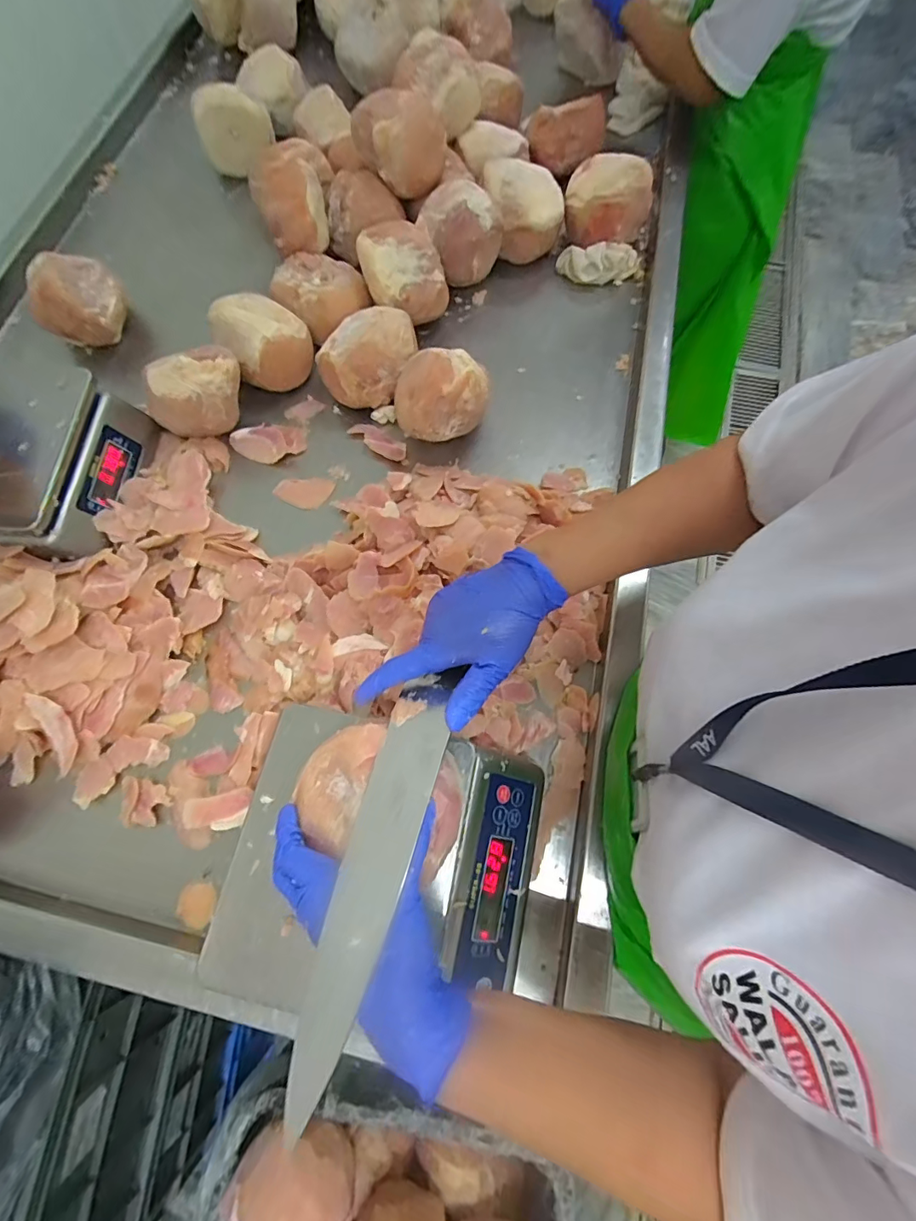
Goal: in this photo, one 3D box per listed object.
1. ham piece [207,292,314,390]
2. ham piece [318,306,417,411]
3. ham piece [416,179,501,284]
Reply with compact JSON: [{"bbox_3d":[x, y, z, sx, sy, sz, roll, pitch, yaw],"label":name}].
[{"bbox_3d":[-0.281,-0.392,0.696,0.135,0.096,0.116,43,77,14],"label":"ham piece"},{"bbox_3d":[-0.125,-0.359,0.678,0.135,0.096,0.131,-3,71,0],"label":"ham piece"},{"bbox_3d":[0.004,-0.567,0.734,0.127,0.101,0.087,1,71,2],"label":"ham piece"}]

